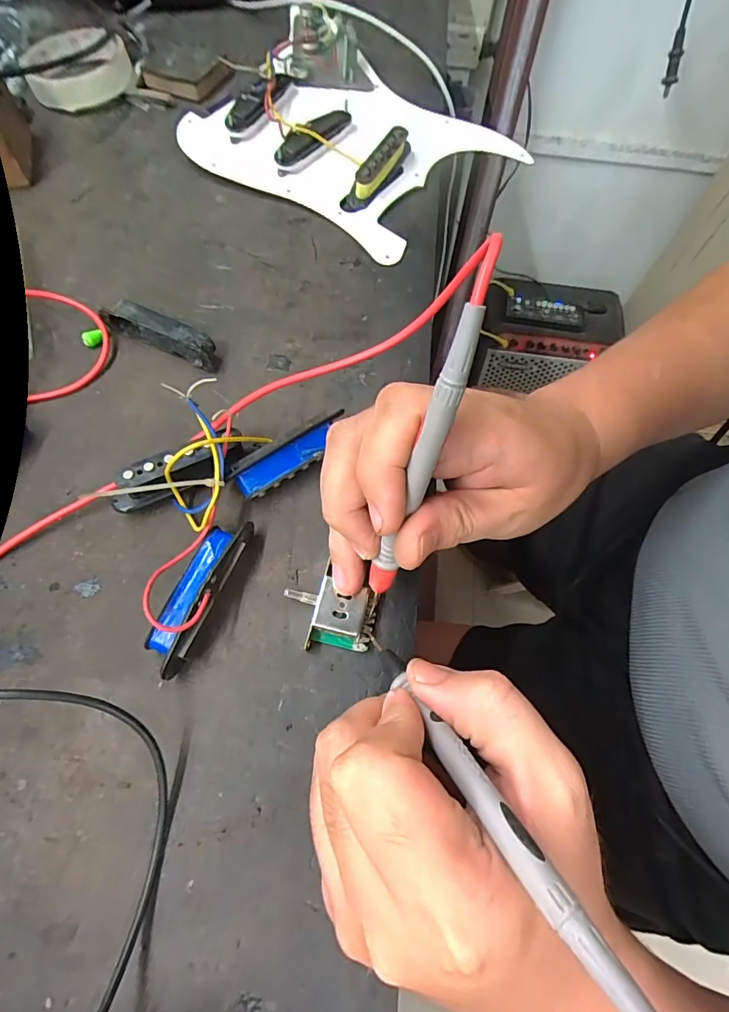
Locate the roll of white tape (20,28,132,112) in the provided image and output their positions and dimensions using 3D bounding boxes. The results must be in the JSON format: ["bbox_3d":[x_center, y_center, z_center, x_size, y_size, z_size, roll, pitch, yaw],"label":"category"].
[{"bbox_3d":[-0.241,-0.367,0.387,0.079,0.026,0.085,1,67,-2],"label":"roll of white tape"}]

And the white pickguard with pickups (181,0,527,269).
[{"bbox_3d":[-0.017,-0.308,0.368,0.241,0.034,0.210,38,70,13],"label":"white pickguard with pickups"}]

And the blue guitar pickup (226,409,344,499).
[{"bbox_3d":[-0.040,-0.026,0.255,0.068,0.021,0.021,-28,71,-13],"label":"blue guitar pickup"}]

